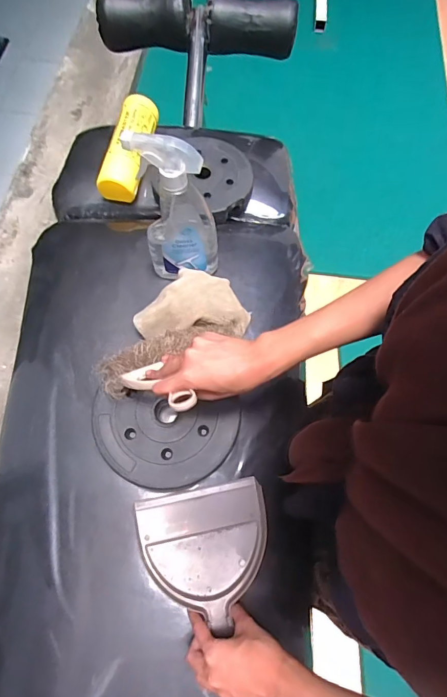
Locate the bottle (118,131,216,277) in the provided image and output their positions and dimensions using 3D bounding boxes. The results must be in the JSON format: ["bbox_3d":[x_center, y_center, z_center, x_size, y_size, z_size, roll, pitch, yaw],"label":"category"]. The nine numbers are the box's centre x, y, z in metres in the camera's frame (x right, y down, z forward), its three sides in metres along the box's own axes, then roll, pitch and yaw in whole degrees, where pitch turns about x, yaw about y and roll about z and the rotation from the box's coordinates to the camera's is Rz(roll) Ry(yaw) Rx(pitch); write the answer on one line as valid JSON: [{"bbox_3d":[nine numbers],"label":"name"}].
[{"bbox_3d":[-0.057,-0.172,0.509,0.092,0.209,0.058,-7,67,-4],"label":"bottle"}]

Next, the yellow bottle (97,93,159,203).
[{"bbox_3d":[-0.157,-0.338,0.686,0.076,0.070,0.166,11,67,4],"label":"yellow bottle"}]

